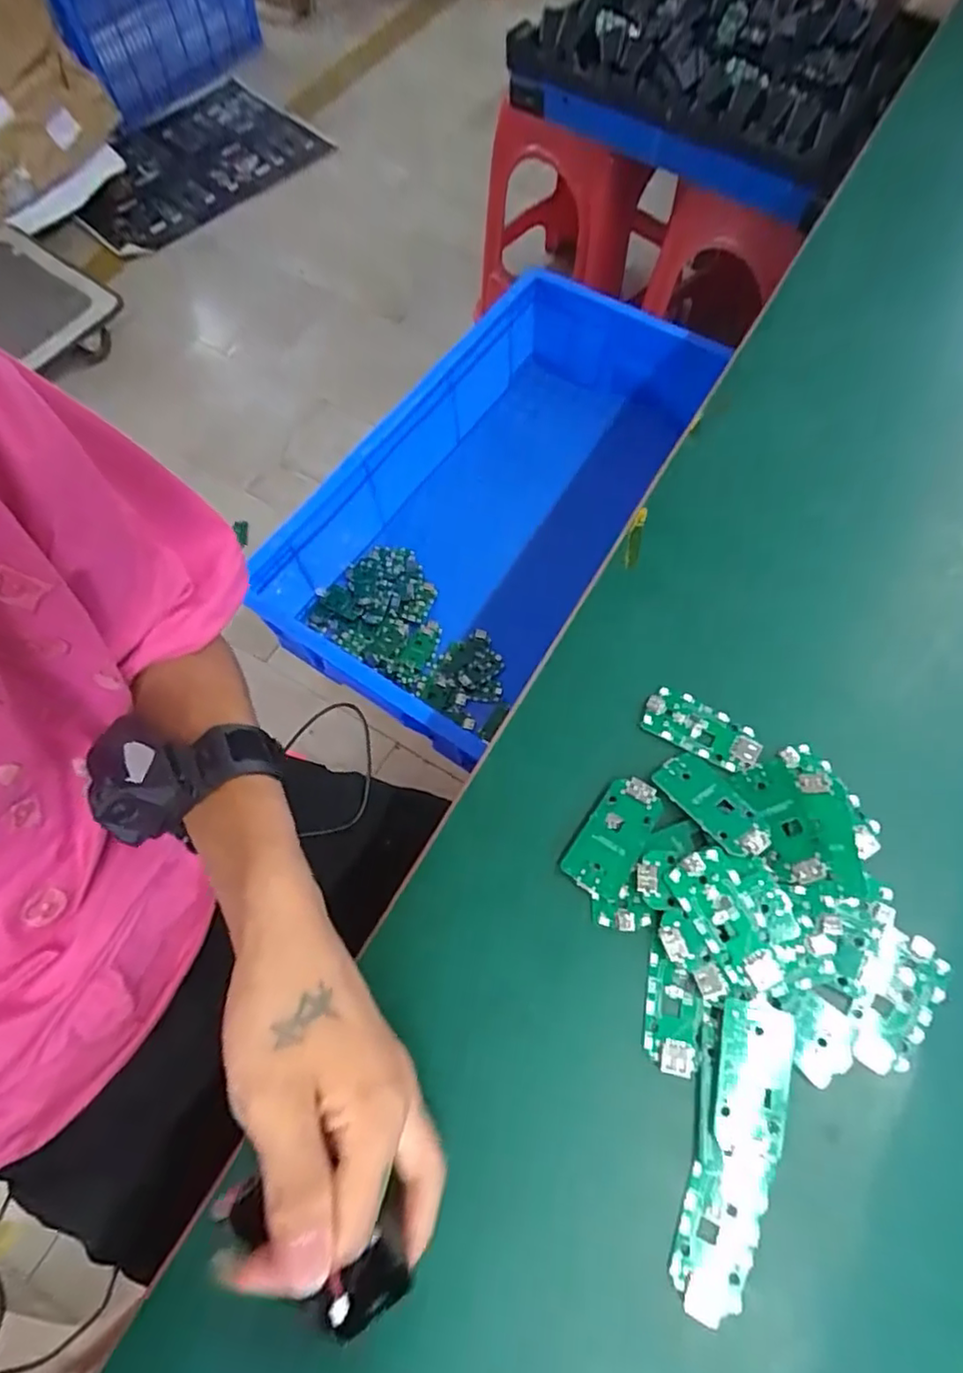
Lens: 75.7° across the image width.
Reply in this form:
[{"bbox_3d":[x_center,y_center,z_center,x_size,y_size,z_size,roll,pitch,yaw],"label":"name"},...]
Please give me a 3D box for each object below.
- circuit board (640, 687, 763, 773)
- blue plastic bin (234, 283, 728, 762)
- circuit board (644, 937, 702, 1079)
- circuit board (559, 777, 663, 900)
[{"bbox_3d":[0.126,0.024,0.355,0.064,0.010,0.031,30,72,13],"label":"circuit board"},{"bbox_3d":[0.013,-0.240,0.864,0.339,0.252,0.660,26,72,12],"label":"blue plastic bin"},{"bbox_3d":[0.092,0.157,0.299,0.025,0.006,0.052,9,69,6],"label":"circuit board"},{"bbox_3d":[0.071,0.079,0.330,0.033,0.004,0.064,30,72,21],"label":"circuit board"}]

